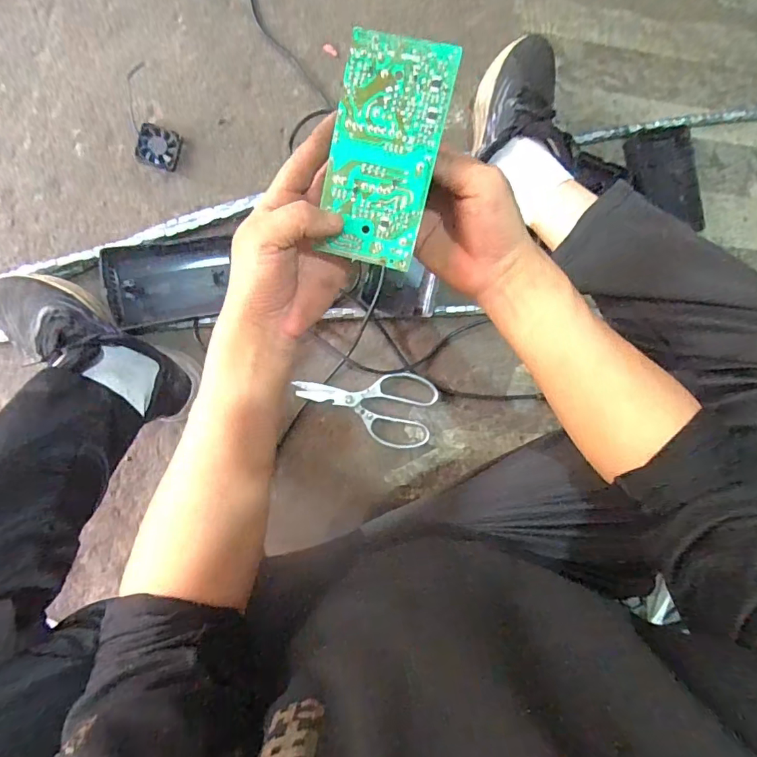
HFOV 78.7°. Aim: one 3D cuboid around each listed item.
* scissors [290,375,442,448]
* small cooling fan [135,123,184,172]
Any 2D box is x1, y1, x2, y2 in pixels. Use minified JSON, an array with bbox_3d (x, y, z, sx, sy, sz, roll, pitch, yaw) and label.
[{"bbox_3d":[-0.016,0.034,0.642,0.194,0.017,0.104,14,89,-9],"label":"scissors"},{"bbox_3d":[-0.287,-0.301,0.604,0.051,0.012,0.051,11,89,-9],"label":"small cooling fan"}]

